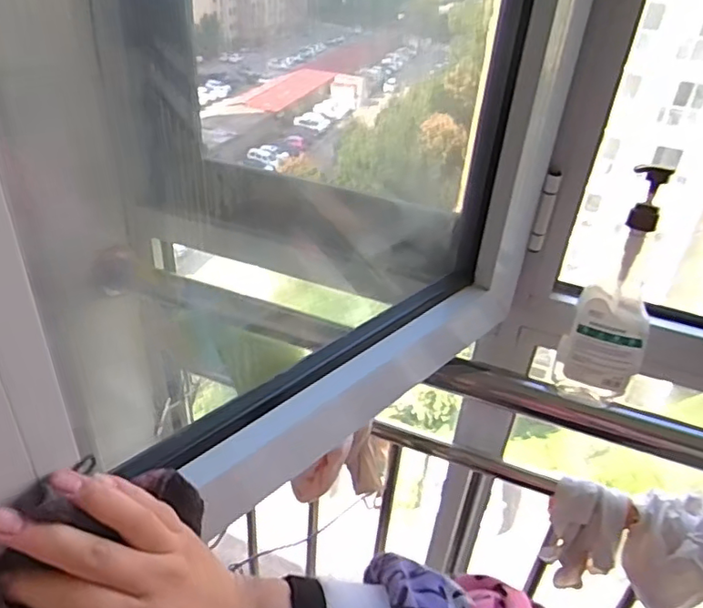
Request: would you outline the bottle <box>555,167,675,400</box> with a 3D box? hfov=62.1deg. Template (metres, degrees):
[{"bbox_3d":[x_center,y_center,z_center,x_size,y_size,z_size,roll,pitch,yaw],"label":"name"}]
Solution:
[{"bbox_3d":[0.288,-0.014,0.612,0.084,0.233,0.061,22,37,23],"label":"bottle"}]

